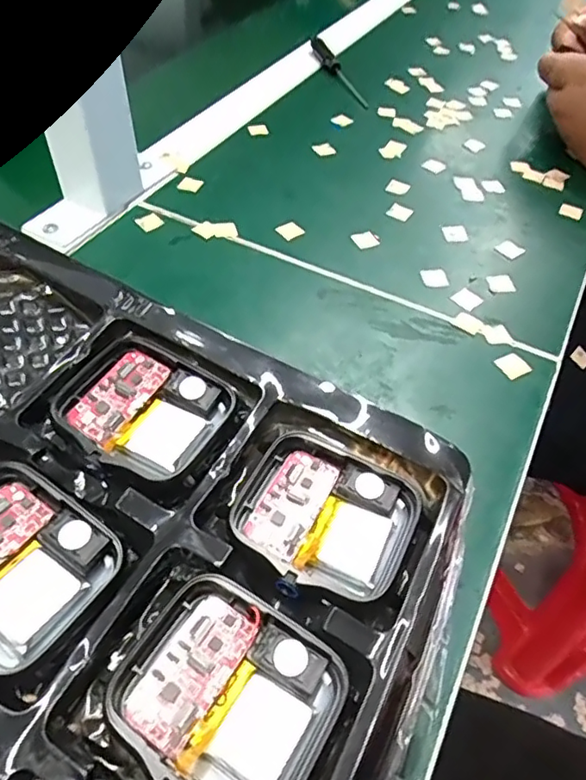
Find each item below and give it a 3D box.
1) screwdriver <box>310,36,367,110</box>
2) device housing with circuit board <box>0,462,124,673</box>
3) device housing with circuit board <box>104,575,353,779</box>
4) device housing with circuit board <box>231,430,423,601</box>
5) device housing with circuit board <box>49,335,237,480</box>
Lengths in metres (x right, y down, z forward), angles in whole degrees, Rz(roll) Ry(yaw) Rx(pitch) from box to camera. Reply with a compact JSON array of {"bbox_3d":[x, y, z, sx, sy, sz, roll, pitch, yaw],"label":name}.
[{"bbox_3d":[0.044,-0.314,0.559,0.013,0.016,0.127,-17,53,-16],"label":"screwdriver"},{"bbox_3d":[-0.066,0.039,0.130,0.042,0.011,0.037,27,54,18],"label":"device housing with circuit board"},{"bbox_3d":[-0.013,0.063,0.118,0.042,0.008,0.037,27,54,18],"label":"device housing with circuit board"},{"bbox_3d":[0.008,0.032,0.144,0.042,0.007,0.039,23,53,15],"label":"device housing with circuit board"},{"bbox_3d":[-0.041,0.005,0.157,0.039,0.010,0.037,27,54,18],"label":"device housing with circuit board"}]

